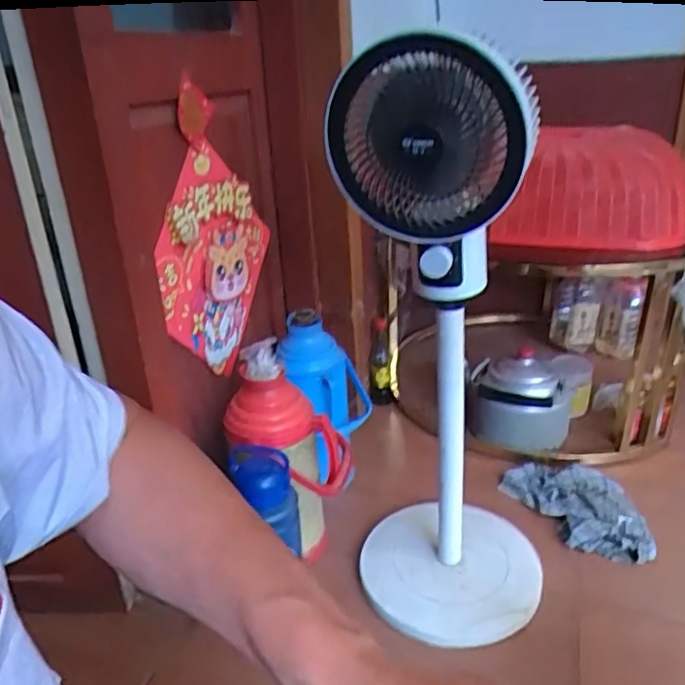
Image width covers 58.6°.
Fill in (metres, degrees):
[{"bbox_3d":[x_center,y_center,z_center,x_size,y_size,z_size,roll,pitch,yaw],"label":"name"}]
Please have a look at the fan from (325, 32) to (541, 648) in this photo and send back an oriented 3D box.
[{"bbox_3d":[0.152,0.029,0.853,0.278,0.807,0.258,5,26,15],"label":"fan"}]

